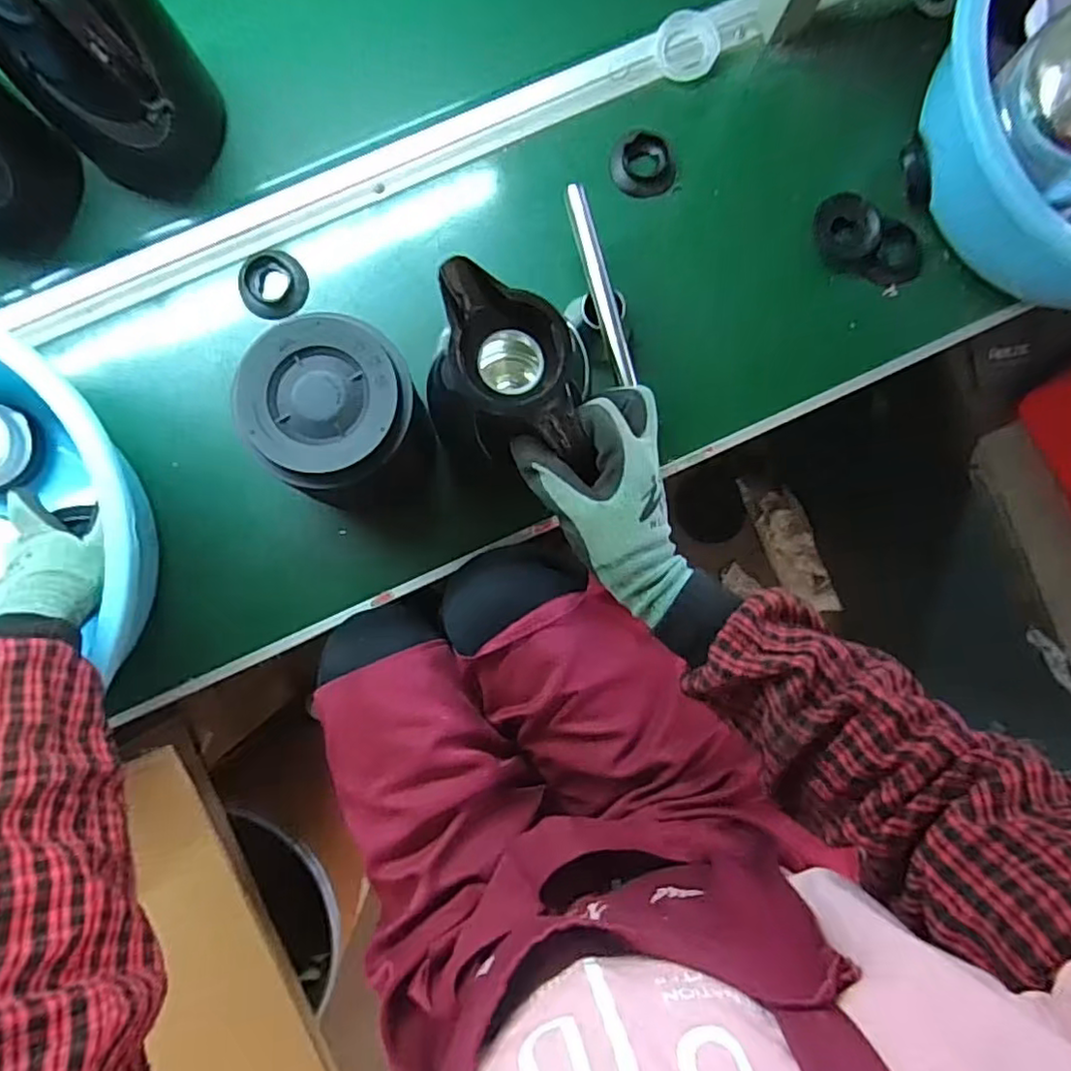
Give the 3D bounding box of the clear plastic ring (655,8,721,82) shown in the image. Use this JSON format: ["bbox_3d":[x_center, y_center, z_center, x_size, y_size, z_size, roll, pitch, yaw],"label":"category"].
[{"bbox_3d":[0.142,-0.458,0.598,0.059,0.012,0.066,7,89,-2],"label":"clear plastic ring"}]

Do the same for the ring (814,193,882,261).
[{"bbox_3d":[0.291,-0.285,0.597,0.055,0.021,0.052,0,90,-2],"label":"ring"}]

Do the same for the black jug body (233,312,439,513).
[{"bbox_3d":[-0.148,-0.085,0.517,0.116,0.157,0.125,-11,90,-2],"label":"black jug body"}]

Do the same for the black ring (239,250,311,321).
[{"bbox_3d":[-0.239,-0.229,0.583,0.064,0.012,0.059,0,90,-2],"label":"black ring"}]

